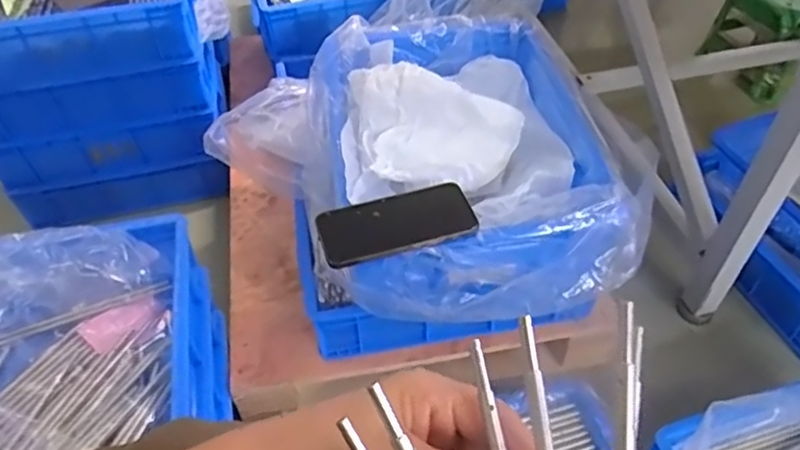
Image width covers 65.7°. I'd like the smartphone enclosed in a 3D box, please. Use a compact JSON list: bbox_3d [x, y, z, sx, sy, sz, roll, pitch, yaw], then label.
[{"bbox_3d":[-0.003,-0.002,0.652,0.159,0.012,0.077,-14,48,-12],"label":"smartphone"}]

